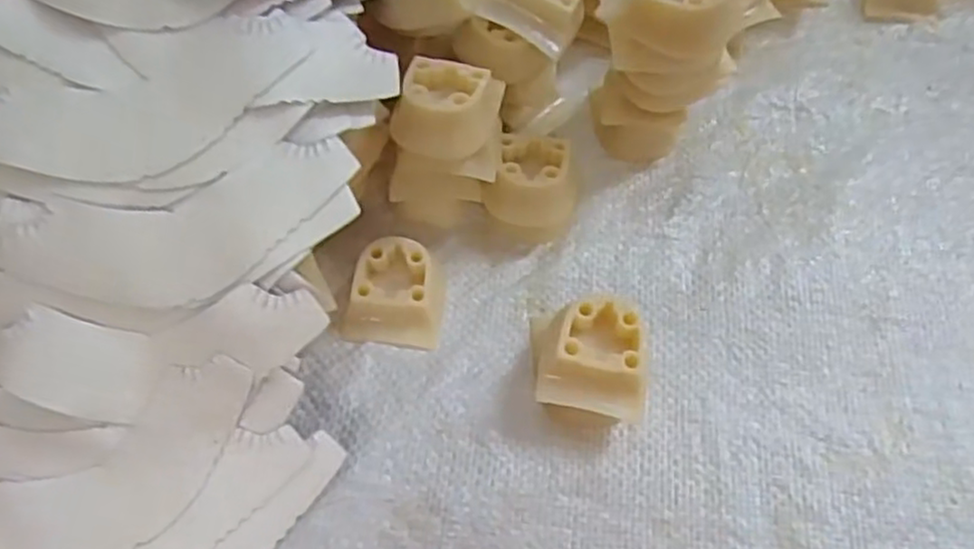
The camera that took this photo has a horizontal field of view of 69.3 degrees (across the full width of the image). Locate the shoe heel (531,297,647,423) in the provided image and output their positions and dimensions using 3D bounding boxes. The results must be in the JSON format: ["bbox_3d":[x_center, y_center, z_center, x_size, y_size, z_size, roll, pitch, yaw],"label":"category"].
[{"bbox_3d":[0.039,0.030,0.262,0.044,0.031,0.044,10,60,5],"label":"shoe heel"}]

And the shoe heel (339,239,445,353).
[{"bbox_3d":[-0.036,0.007,0.281,0.037,0.018,0.038,6,60,2],"label":"shoe heel"}]

